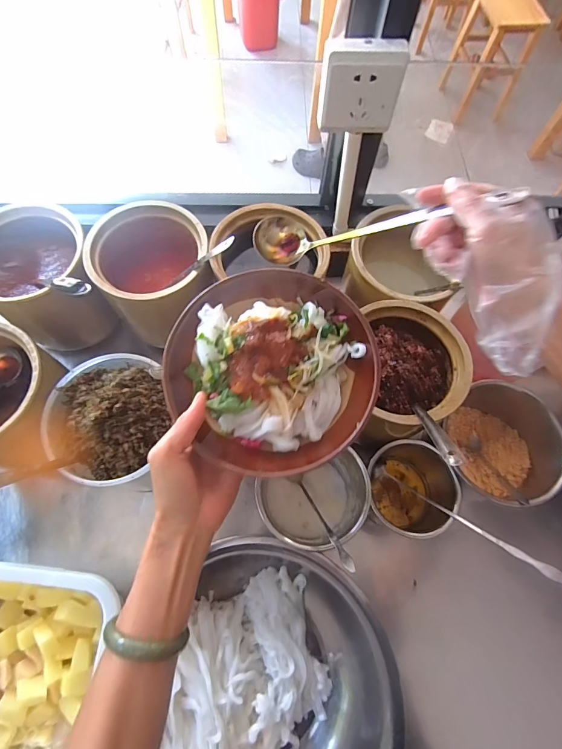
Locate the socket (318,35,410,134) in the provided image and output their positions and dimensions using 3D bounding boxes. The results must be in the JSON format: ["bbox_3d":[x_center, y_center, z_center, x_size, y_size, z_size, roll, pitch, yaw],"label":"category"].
[{"bbox_3d":[0.086,-0.314,0.415,0.087,0.086,0.029,1,68,-2],"label":"socket"}]

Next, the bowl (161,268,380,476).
[{"bbox_3d":[-0.008,-0.007,0.334,0.178,0.058,0.173,1,68,-2],"label":"bowl"}]

